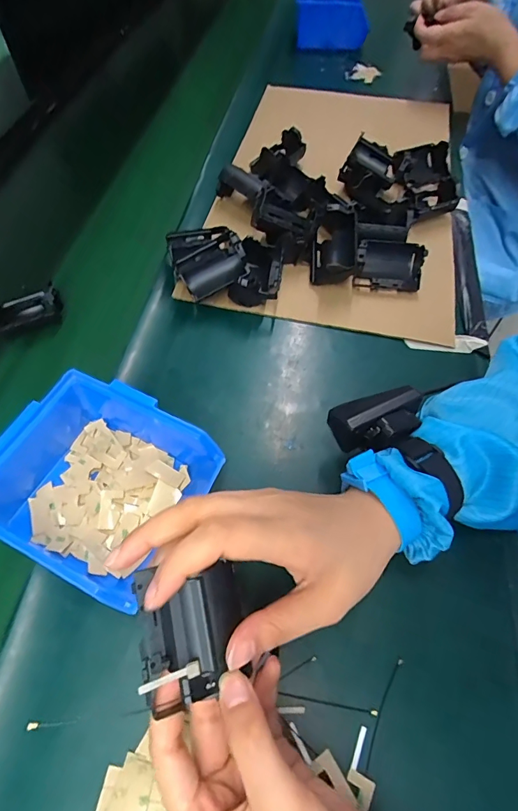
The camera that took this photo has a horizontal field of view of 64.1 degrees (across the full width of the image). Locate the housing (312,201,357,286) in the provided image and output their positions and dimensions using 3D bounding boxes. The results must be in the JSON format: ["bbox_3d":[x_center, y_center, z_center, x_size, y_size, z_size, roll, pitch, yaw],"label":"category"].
[{"bbox_3d":[0.080,-0.164,0.438,0.046,0.063,0.067,6,58,5],"label":"housing"}]

